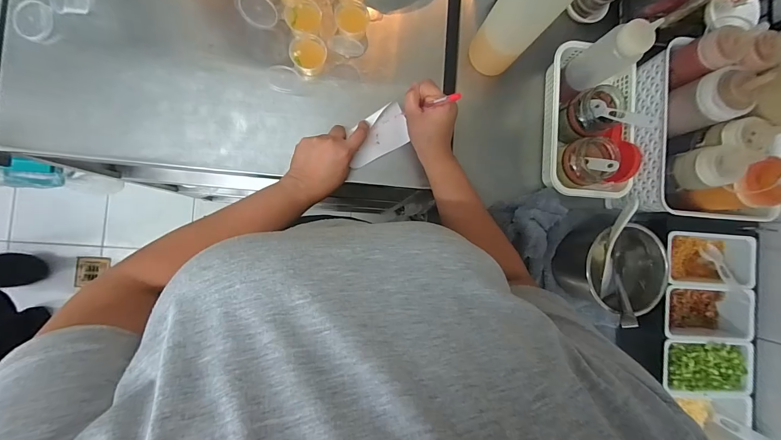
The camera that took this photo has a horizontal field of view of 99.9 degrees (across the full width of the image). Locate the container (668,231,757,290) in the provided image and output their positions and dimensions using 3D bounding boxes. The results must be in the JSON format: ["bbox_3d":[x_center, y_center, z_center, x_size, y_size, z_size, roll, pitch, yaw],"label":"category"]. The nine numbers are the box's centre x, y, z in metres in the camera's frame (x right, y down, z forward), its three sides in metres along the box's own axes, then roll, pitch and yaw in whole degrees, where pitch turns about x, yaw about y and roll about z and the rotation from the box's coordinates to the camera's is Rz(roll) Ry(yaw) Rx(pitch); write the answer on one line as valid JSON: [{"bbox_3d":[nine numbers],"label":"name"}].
[{"bbox_3d":[0.456,0.061,0.503,0.145,0.075,0.077,2,88,-8],"label":"container"}]

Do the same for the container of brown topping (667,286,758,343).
[{"bbox_3d":[0.450,0.135,0.483,0.142,0.054,0.073,3,88,-8],"label":"container of brown topping"}]

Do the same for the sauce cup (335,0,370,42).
[{"bbox_3d":[-0.057,-0.296,0.487,0.049,0.029,0.042,5,87,-8],"label":"sauce cup"}]

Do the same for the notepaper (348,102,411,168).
[{"bbox_3d":[-0.020,-0.128,0.494,0.098,0.007,0.063,-28,92,-8],"label":"notepaper"}]

